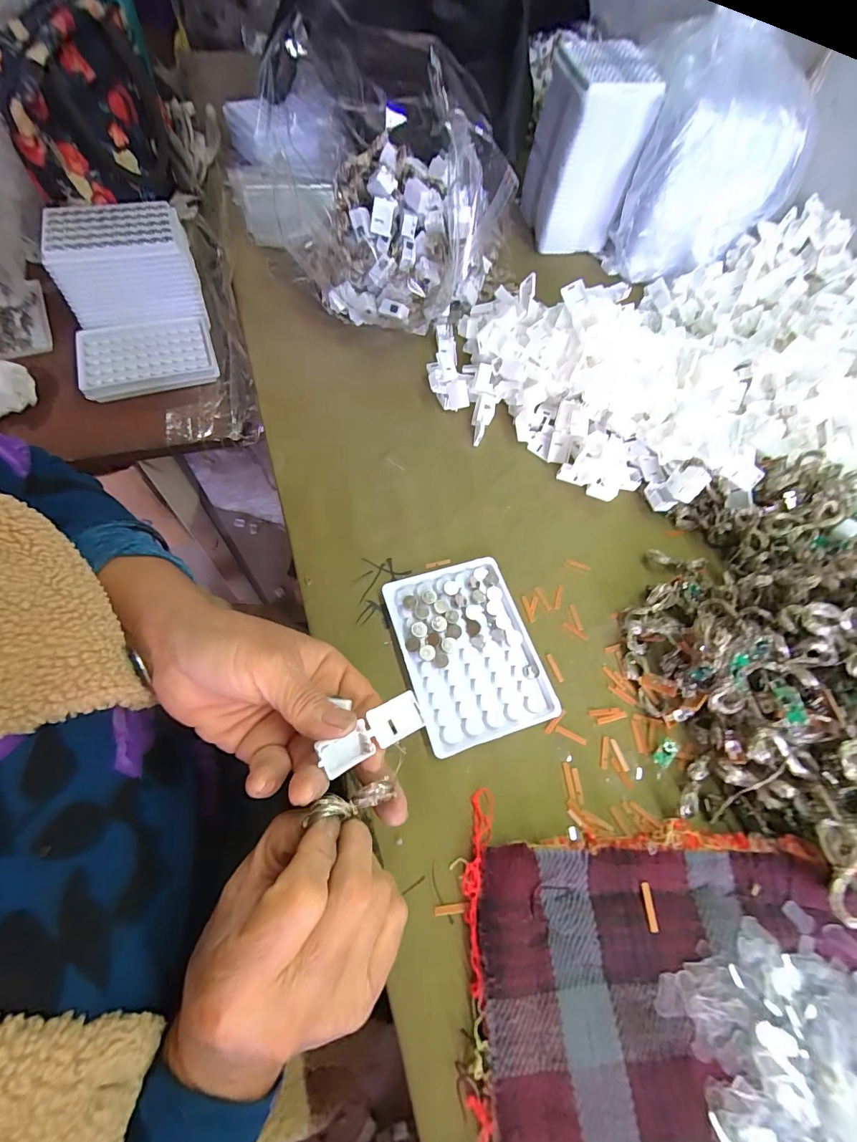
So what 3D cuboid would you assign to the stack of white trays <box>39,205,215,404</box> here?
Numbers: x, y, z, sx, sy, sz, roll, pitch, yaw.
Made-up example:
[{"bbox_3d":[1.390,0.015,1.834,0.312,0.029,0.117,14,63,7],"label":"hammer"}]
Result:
[{"bbox_3d":[-0.311,-0.285,0.443,0.133,0.086,0.193,-12,63,-9],"label":"stack of white trays"}]

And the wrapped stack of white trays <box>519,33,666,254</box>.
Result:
[{"bbox_3d":[0.193,-0.524,0.534,0.103,0.155,0.132,1,63,-5],"label":"wrapped stack of white trays"}]

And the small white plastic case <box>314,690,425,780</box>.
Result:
[{"bbox_3d":[-0.029,0.084,0.216,0.054,0.008,0.019,-29,66,-11],"label":"small white plastic case"}]

